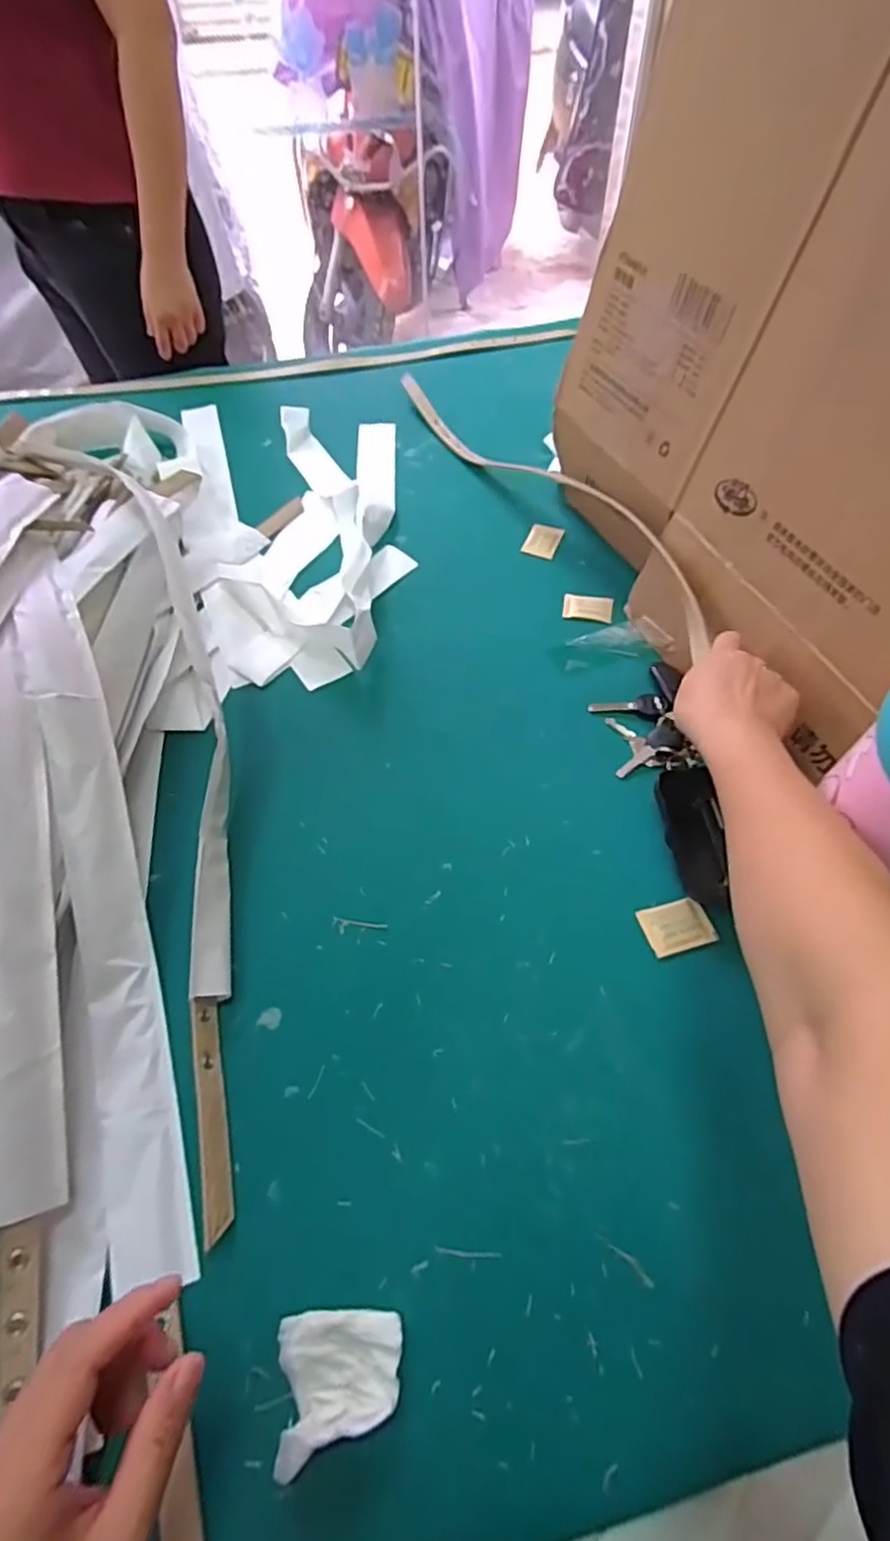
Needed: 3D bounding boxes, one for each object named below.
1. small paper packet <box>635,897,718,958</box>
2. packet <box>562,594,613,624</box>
[{"bbox_3d":[0.165,0.110,0.469,0.046,0.004,0.036,-13,56,-8],"label":"small paper packet"},{"bbox_3d":[0.146,-0.165,0.673,0.050,0.004,0.034,9,56,7],"label":"packet"}]

